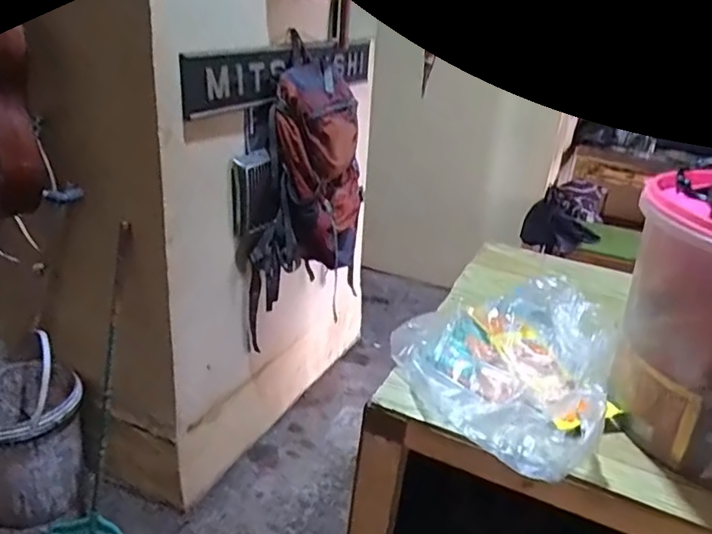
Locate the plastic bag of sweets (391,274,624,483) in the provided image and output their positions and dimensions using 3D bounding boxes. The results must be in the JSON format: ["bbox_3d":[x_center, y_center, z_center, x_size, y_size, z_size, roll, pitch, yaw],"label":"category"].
[{"bbox_3d":[0.177,0.093,0.622,0.235,0.074,0.231,-19,33,-39],"label":"plastic bag of sweets"}]

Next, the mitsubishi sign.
[{"bbox_3d":[-0.155,-0.593,1.751,0.049,0.141,1.007,15,27,24],"label":"mitsubishi sign"}]

